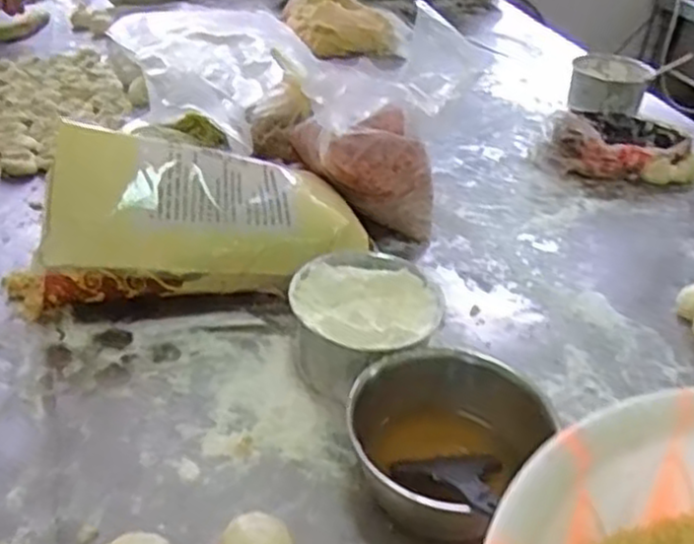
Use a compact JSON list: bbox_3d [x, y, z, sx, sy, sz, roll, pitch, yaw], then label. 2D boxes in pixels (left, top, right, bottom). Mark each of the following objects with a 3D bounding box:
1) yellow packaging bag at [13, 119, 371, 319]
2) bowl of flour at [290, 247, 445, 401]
[{"bbox_3d":[-0.176,-0.054,0.842,0.392,0.164,0.114,-3,37,-13],"label":"yellow packaging bag"},{"bbox_3d":[0.017,0.063,0.766,0.150,0.092,0.151,3,36,-5],"label":"bowl of flour"}]

